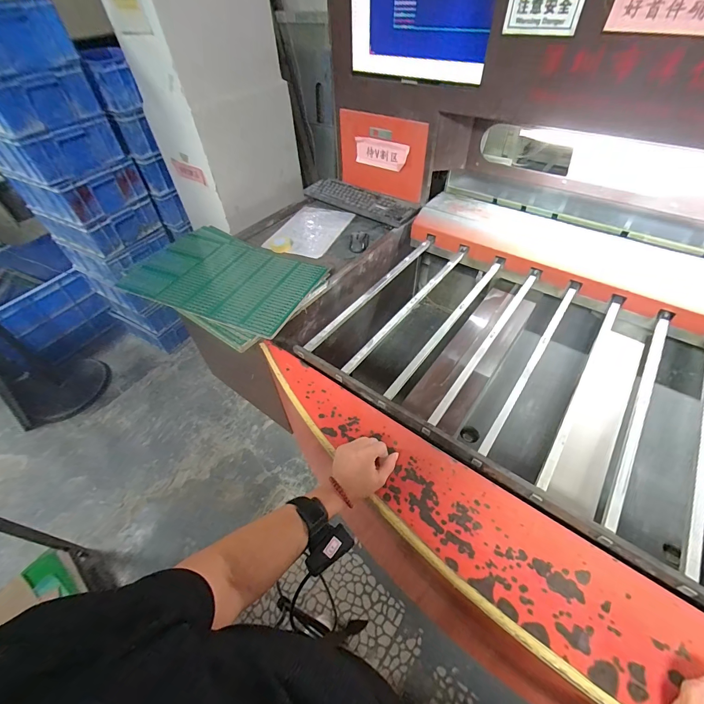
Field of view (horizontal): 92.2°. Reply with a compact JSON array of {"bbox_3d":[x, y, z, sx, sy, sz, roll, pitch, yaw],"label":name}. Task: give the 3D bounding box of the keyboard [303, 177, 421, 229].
[{"bbox_3d":[0.026,-0.541,1.208,0.444,0.033,0.139,29,56,25],"label":"keyboard"}]

